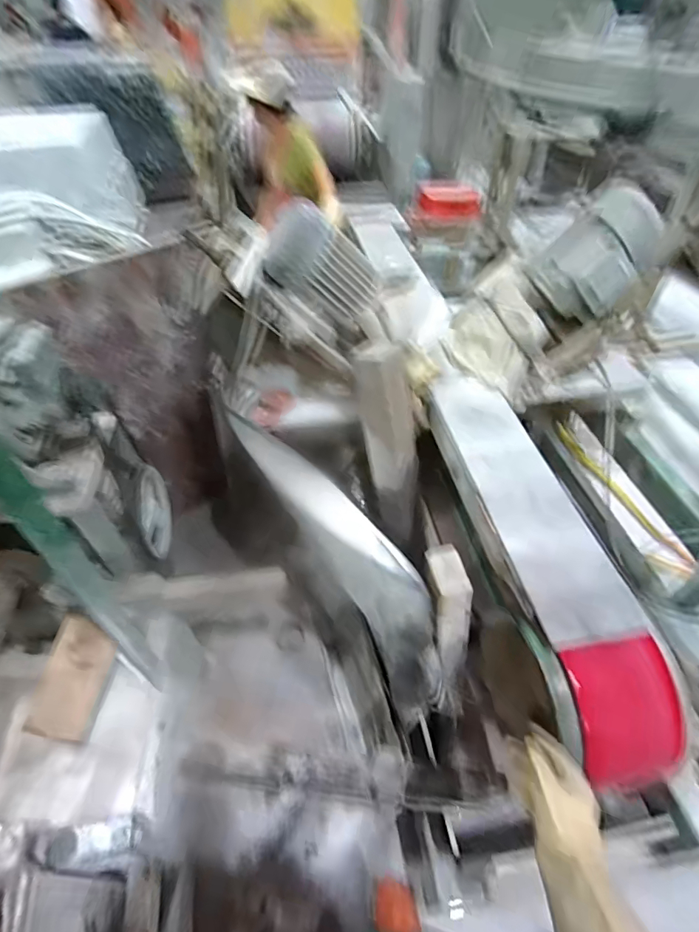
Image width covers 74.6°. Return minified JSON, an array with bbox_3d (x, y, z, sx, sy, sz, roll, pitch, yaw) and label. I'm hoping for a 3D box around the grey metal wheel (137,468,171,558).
[{"bbox_3d":[-0.433,0.116,1.021,0.030,0.191,0.195,-9,46,-6],"label":"grey metal wheel"}]

